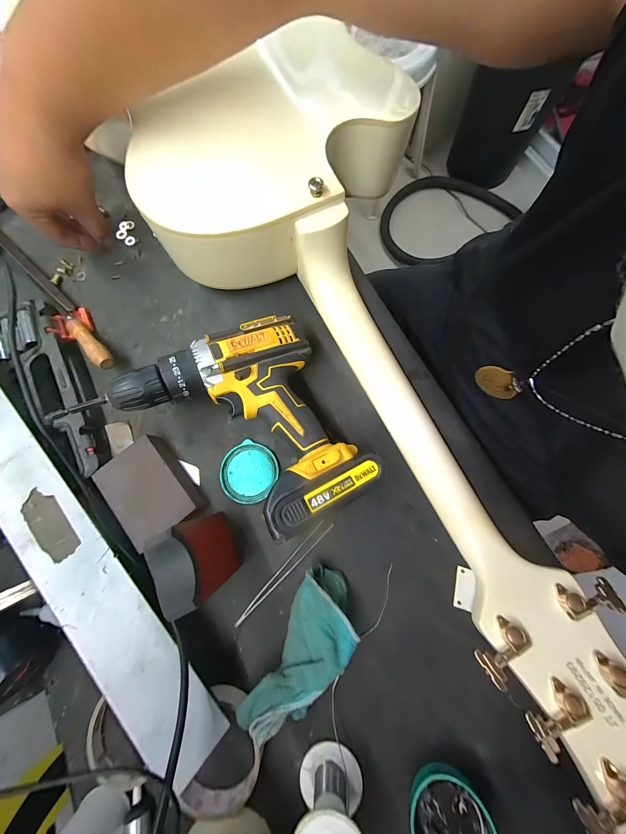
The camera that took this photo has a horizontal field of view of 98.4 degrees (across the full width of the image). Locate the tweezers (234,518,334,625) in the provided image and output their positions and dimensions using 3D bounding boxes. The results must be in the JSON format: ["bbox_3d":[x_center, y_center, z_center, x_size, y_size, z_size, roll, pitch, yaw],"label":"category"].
[{"bbox_3d":[-0.028,0.155,0.268,0.012,0.010,0.130,41,82,8],"label":"tweezers"}]

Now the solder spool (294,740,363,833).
[{"bbox_3d":[0.013,0.308,0.206,0.053,0.055,0.049,-1,79,3],"label":"solder spool"}]

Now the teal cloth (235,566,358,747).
[{"bbox_3d":[-0.006,0.209,0.236,0.062,0.043,0.135,27,82,8],"label":"teal cloth"}]

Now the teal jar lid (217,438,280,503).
[{"bbox_3d":[-0.071,0.062,0.299,0.061,0.011,0.062,-1,79,3],"label":"teal jar lid"}]

